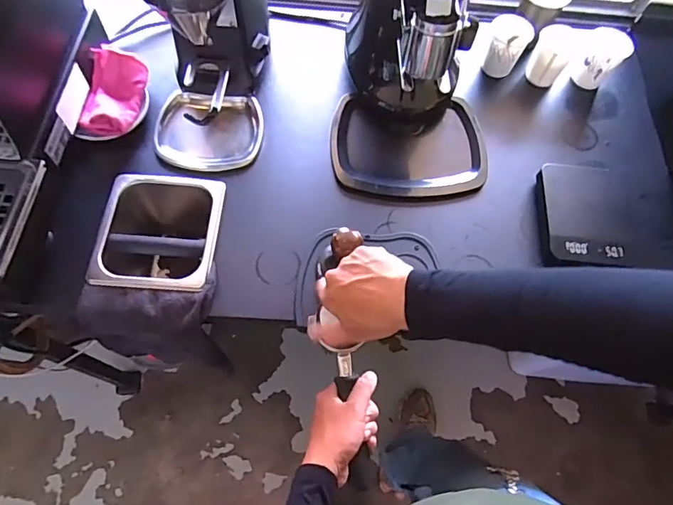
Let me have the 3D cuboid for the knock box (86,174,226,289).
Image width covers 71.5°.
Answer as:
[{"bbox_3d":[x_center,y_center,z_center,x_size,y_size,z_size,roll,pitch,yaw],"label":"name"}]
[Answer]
[{"bbox_3d":[-0.258,-0.003,0.729,0.172,0.153,0.181,2,65,-3],"label":"knock box"}]

